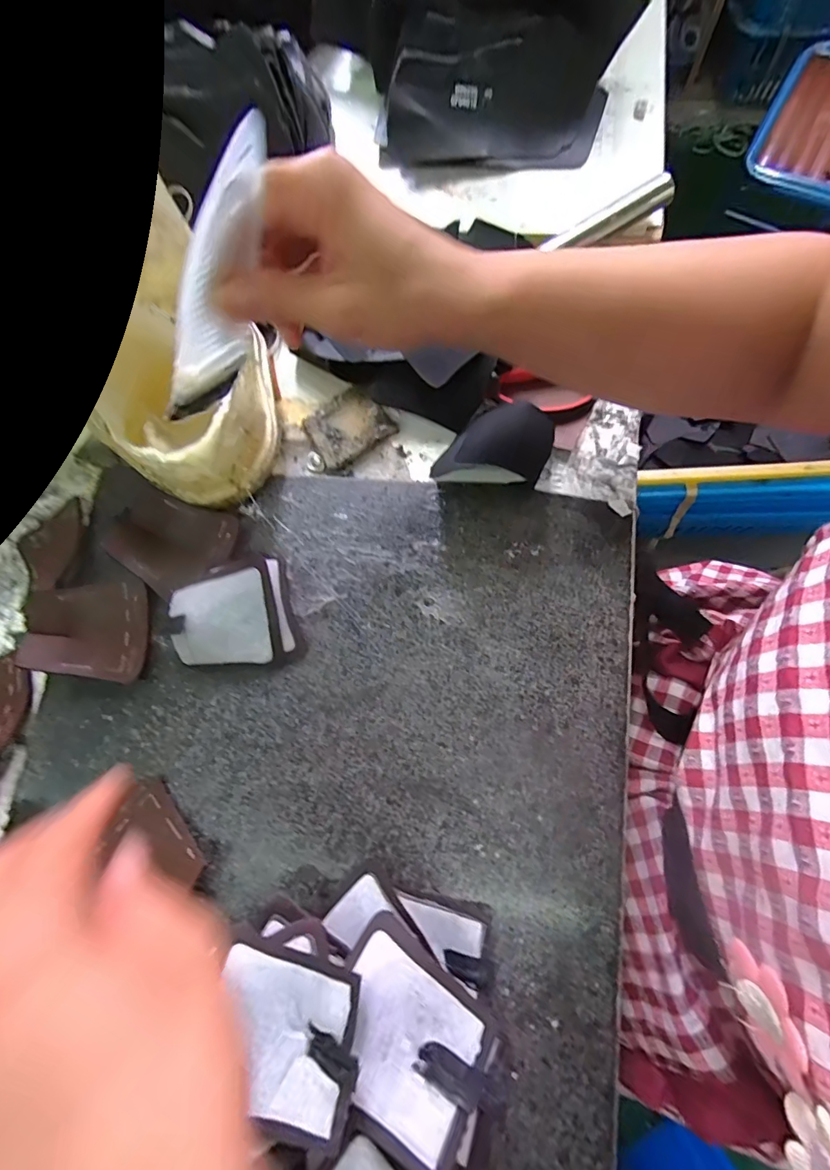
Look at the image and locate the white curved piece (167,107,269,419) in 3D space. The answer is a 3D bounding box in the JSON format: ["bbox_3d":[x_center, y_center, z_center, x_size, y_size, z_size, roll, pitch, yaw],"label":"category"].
[{"bbox_3d":[-0.089,-0.137,0.226,0.041,0.135,0.011,-29,76,-43],"label":"white curved piece"}]

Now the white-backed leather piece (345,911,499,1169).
[{"bbox_3d":[-0.005,0.216,0.232,0.076,0.008,0.070,19,55,24],"label":"white-backed leather piece"}]

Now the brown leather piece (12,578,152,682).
[{"bbox_3d":[-0.228,0.030,0.330,0.074,0.021,0.069,-1,78,1],"label":"brown leather piece"}]

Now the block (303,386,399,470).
[{"bbox_3d":[-0.055,-0.127,0.384,0.059,0.011,0.051,-35,75,-5],"label":"block"}]

